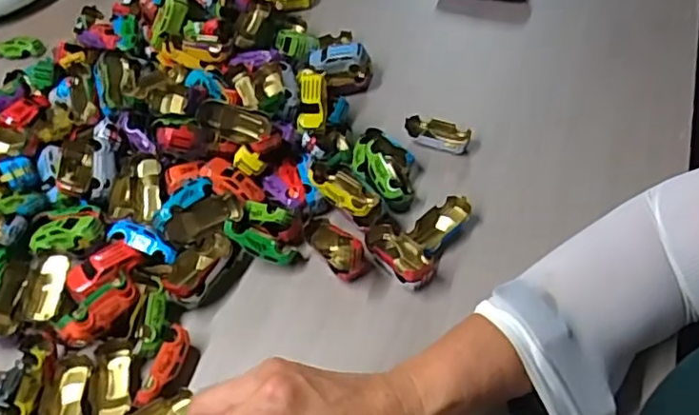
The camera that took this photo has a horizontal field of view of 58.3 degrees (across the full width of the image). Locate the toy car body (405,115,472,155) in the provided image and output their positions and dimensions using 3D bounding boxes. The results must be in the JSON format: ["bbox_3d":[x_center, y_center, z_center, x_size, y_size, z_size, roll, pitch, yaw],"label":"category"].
[{"bbox_3d":[0.087,-0.072,0.614,0.063,0.017,0.030,16,51,22],"label":"toy car body"}]

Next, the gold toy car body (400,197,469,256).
[{"bbox_3d":[0.072,0.017,0.524,0.027,0.017,0.071,26,55,29],"label":"gold toy car body"}]

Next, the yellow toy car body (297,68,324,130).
[{"bbox_3d":[-0.037,-0.104,0.601,0.027,0.012,0.062,-5,74,3],"label":"yellow toy car body"}]

